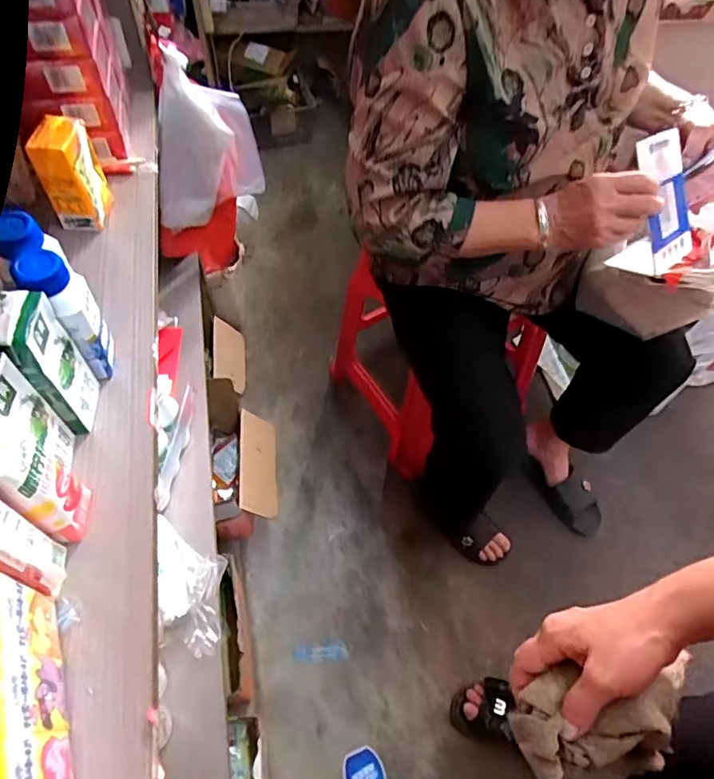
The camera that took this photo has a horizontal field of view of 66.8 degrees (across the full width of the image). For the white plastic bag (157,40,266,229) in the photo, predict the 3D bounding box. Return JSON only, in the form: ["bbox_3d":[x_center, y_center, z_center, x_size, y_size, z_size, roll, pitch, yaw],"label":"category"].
[{"bbox_3d":[-0.255,-0.406,0.895,0.193,0.242,0.050,-27,63,-20],"label":"white plastic bag"}]

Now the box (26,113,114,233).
[{"bbox_3d":[-0.324,-0.245,0.616,0.048,0.112,0.070,3,57,-2],"label":"box"}]

